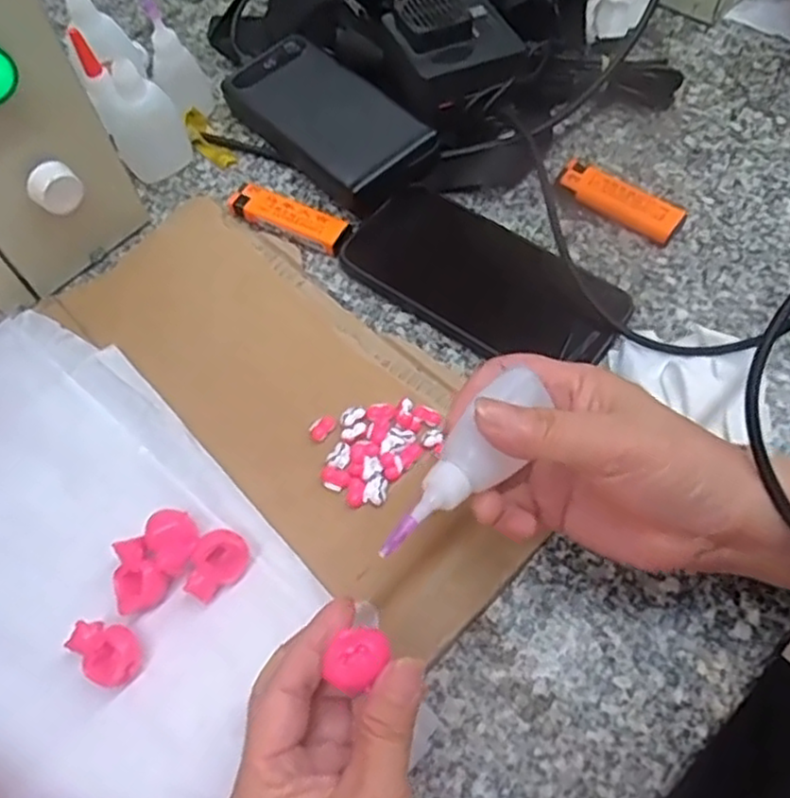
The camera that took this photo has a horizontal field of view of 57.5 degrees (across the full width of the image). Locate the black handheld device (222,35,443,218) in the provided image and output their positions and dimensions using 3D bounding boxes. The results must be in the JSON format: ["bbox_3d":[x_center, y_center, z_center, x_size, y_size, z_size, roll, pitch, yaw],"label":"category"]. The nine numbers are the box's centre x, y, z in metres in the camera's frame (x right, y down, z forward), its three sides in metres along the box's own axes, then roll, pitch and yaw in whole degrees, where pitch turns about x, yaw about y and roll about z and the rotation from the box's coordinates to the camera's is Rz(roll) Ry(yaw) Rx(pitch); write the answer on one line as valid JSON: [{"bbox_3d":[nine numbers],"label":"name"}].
[{"bbox_3d":[-0.045,-0.187,0.480,0.071,0.033,0.153,-36,66,-16],"label":"black handheld device"}]

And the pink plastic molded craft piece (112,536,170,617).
[{"bbox_3d":[-0.119,0.082,0.332,0.024,0.021,0.030,-38,67,-16],"label":"pink plastic molded craft piece"}]

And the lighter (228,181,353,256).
[{"bbox_3d":[-0.067,-0.116,0.457,0.082,0.012,0.023,27,66,15],"label":"lighter"}]

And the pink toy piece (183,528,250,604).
[{"bbox_3d":[-0.081,0.077,0.329,0.021,0.021,0.031,29,67,16],"label":"pink toy piece"}]

